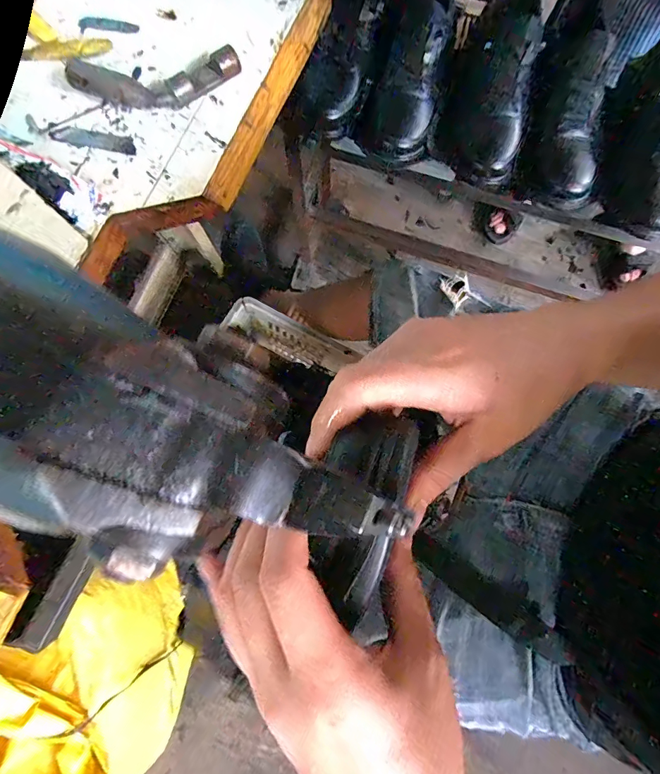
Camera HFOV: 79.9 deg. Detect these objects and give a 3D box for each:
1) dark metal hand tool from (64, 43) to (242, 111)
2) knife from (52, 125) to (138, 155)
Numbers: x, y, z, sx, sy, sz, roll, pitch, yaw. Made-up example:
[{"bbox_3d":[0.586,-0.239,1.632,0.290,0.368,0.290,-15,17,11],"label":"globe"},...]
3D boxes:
[{"bbox_3d":[-0.170,-0.300,0.383,0.159,0.026,0.052,1,78,0],"label":"dark metal hand tool"},{"bbox_3d":[-0.232,-0.243,0.386,0.085,0.004,0.018,11,78,3],"label":"knife"}]

